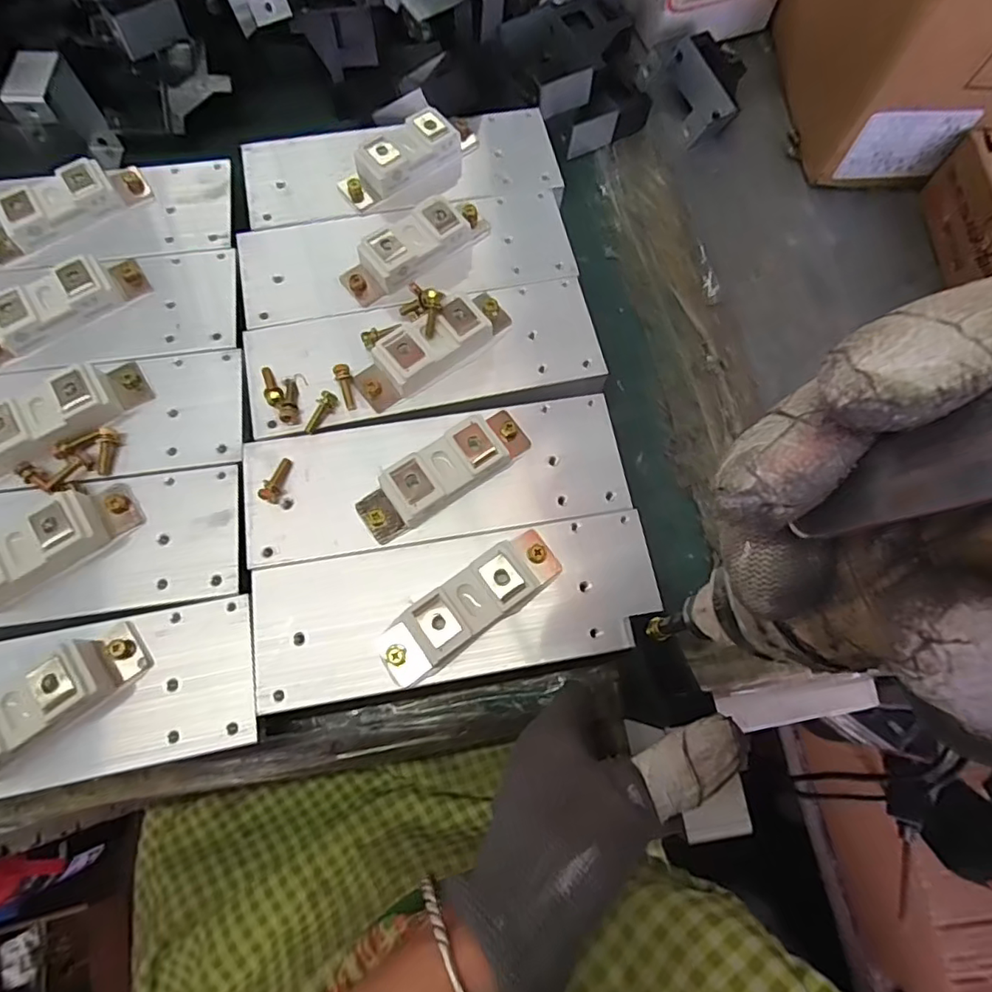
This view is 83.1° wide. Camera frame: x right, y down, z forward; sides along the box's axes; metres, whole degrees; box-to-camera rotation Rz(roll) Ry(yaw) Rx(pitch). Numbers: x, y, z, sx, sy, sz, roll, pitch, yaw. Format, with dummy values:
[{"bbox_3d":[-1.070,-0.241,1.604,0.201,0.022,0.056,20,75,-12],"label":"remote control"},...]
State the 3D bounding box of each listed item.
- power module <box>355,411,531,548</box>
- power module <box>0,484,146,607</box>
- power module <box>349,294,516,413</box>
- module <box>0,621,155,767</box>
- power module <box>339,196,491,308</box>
[{"bbox_3d":[-0.024,-0.012,0.272,0.090,0.018,0.029,-33,76,-11],"label":"power module"},{"bbox_3d":[-0.210,0.026,0.253,0.091,0.018,0.029,-35,76,-12],"label":"power module"},{"bbox_3d":[-0.032,-0.079,0.294,0.088,0.019,0.028,-34,76,-12],"label":"power module"},{"bbox_3d":[-0.194,0.089,0.232,0.092,0.019,0.027,-37,76,-12],"label":"module"},{"bbox_3d":[-0.045,-0.141,0.314,0.087,0.019,0.030,-40,77,-13],"label":"power module"}]

